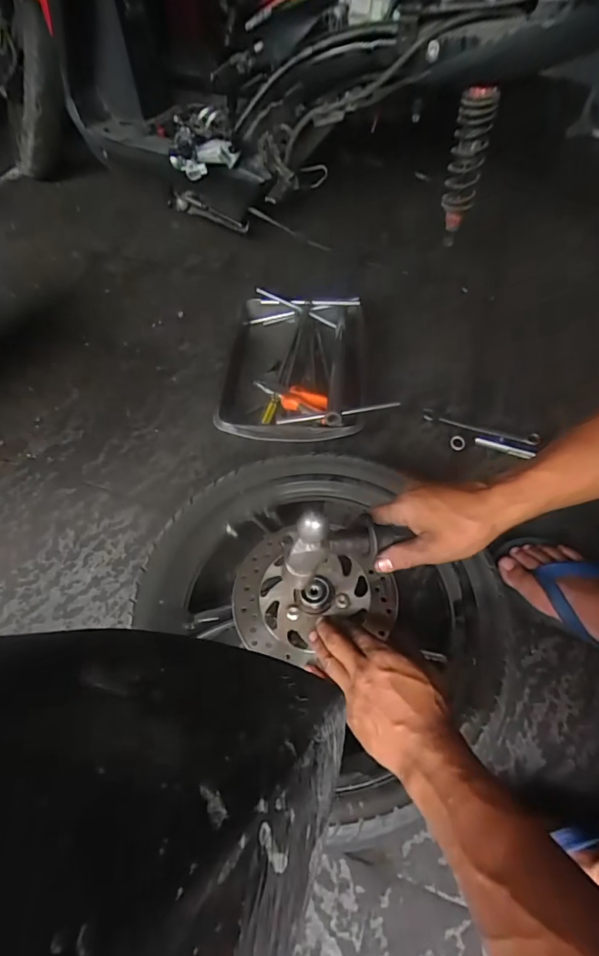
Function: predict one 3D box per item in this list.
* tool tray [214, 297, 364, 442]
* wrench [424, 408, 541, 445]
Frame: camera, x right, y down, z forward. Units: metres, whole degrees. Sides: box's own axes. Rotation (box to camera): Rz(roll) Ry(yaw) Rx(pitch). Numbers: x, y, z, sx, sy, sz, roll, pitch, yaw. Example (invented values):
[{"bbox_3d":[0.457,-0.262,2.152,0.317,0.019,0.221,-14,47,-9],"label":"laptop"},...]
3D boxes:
[{"bbox_3d":[-0.010,-0.194,0.818,0.245,0.068,0.338,2,56,4],"label":"tool tray"},{"bbox_3d":[0.293,-0.083,0.749,0.179,0.010,0.024,16,58,13],"label":"wrench"}]

